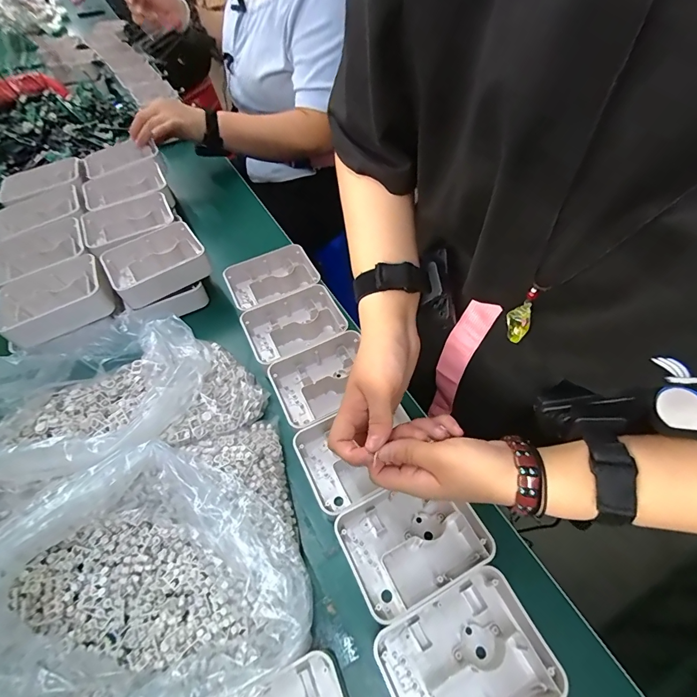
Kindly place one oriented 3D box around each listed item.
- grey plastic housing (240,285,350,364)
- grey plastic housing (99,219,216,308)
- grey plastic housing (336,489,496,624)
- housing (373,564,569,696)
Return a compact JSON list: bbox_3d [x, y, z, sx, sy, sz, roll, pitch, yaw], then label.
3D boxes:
[{"bbox_3d":[-0.072,-0.027,0.529,0.130,0.045,0.098,-23,58,-12],"label":"grey plastic housing"},{"bbox_3d":[-0.274,-0.124,0.542,0.126,0.034,0.101,-32,60,-17],"label":"grey plastic housing"},{"bbox_3d":[0.062,0.185,0.373,0.127,0.043,0.097,-24,58,-13],"label":"grey plastic housing"},{"bbox_3d":[0.100,0.264,0.319,0.133,0.042,0.105,-24,58,-13],"label":"housing"}]

